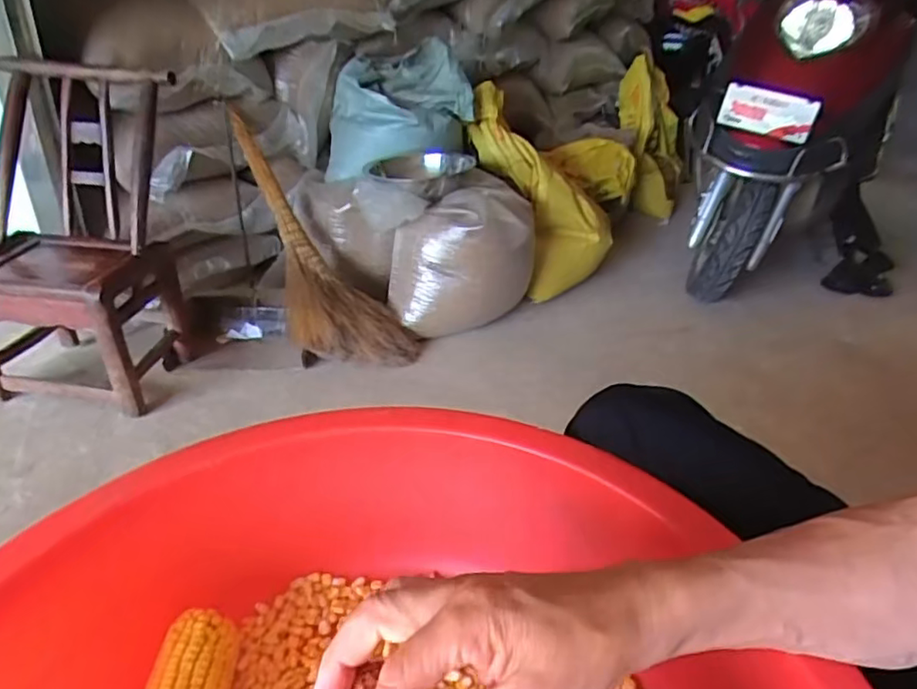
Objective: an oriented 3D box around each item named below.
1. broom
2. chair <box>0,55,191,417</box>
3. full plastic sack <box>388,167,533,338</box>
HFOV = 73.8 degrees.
[{"bbox_3d":[-0.386,-0.246,1.526,0.264,0.102,0.759,-27,81,-40],"label":"broom"},{"bbox_3d":[-0.789,-0.214,1.238,0.415,0.618,0.319,5,30,5],"label":"chair"},{"bbox_3d":[0.012,-0.236,1.621,0.361,0.358,0.321,5,28,4],"label":"full plastic sack"}]

